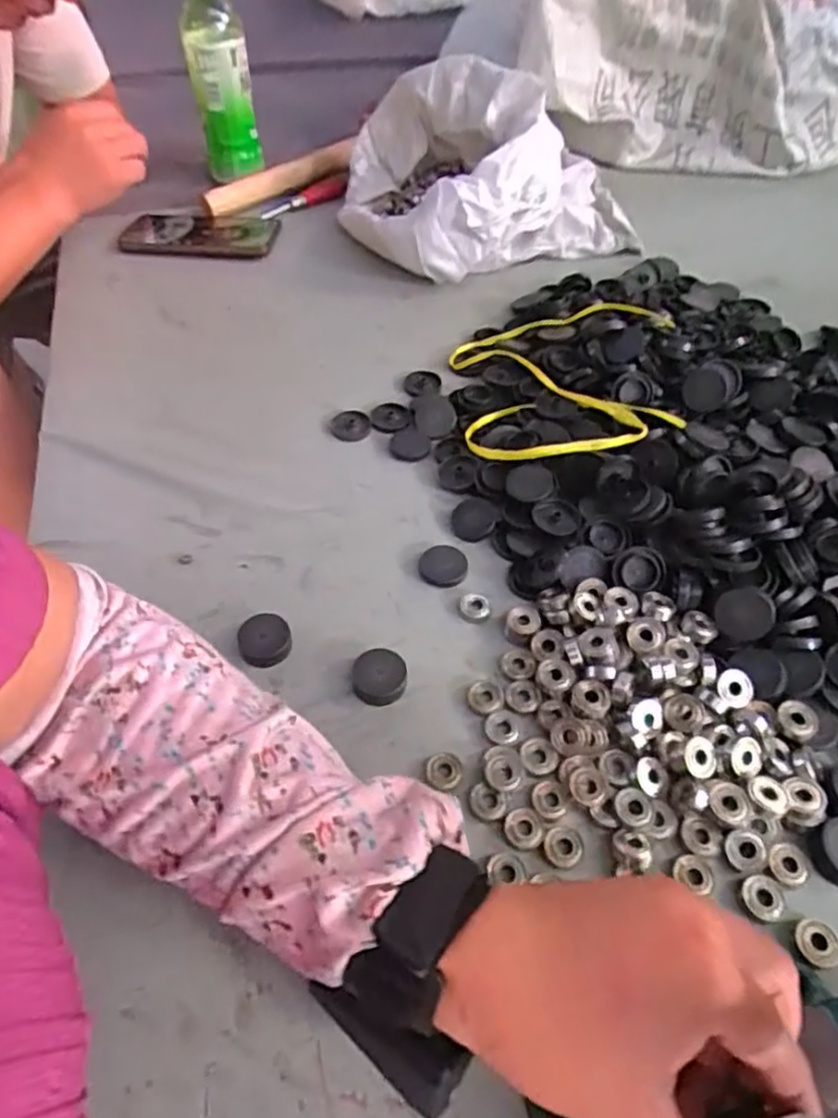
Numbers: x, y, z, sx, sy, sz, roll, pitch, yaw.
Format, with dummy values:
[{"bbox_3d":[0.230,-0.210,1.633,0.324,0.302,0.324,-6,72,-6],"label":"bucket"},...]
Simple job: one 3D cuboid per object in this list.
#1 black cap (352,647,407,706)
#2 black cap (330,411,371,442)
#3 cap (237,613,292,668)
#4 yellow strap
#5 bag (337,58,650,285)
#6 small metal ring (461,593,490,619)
[{"bbox_3d":[-0.024,0.072,0.418,0.032,0.016,0.033,0,51,0],"label":"black cap"},{"bbox_3d":[-0.057,-0.111,0.567,0.031,0.005,0.033,0,51,0],"label":"black cap"},{"bbox_3d":[-0.098,0.053,0.437,0.033,0.015,0.035,0,51,0],"label":"cap"},{"bbox_3d":[0.128,-0.145,0.560,0.187,0.044,0.200,-4,51,-3],"label":"yellow strap"},{"bbox_3d":[0.073,-0.413,0.715,0.298,0.138,0.228,-11,52,-9],"label":"bag"},{"bbox_3d":[0.037,0.030,0.453,0.019,0.004,0.018,0,51,0],"label":"small metal ring"}]

